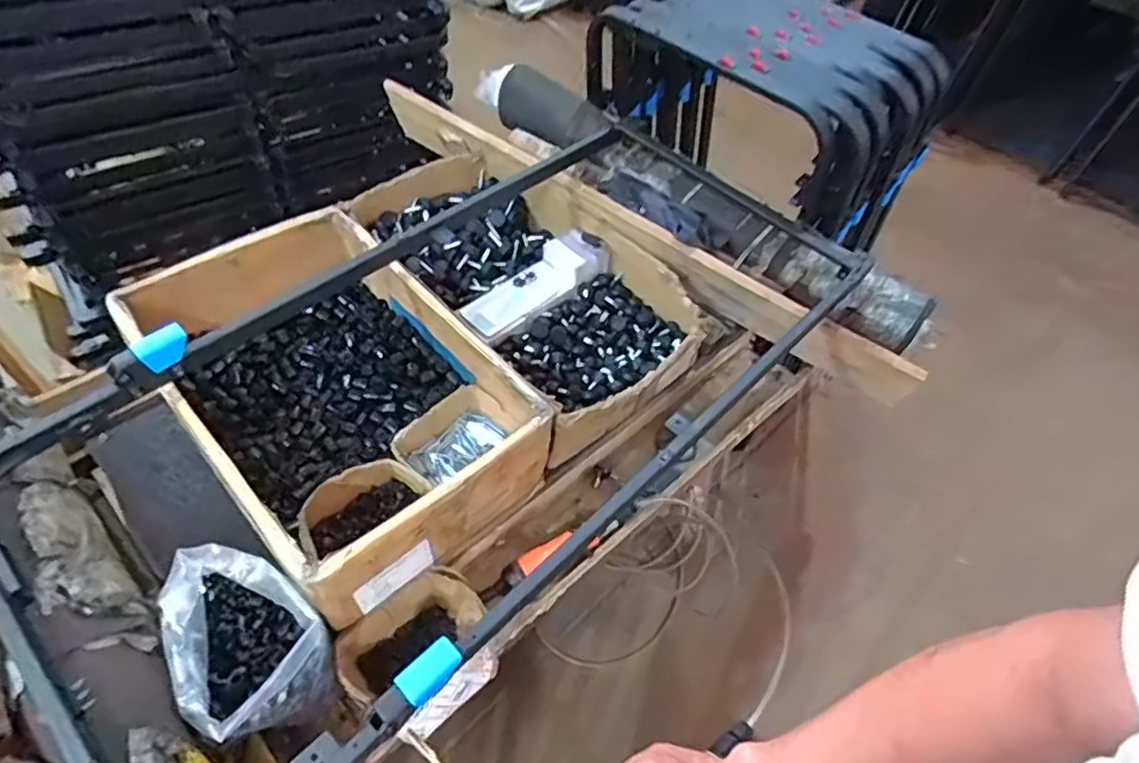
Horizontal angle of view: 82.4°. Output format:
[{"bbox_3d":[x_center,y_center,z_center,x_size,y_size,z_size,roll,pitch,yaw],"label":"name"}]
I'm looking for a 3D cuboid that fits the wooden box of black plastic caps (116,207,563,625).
[{"bbox_3d":[-0.322,0.011,0.895,0.540,0.155,0.366,40,59,23],"label":"wooden box of black plastic caps"}]

